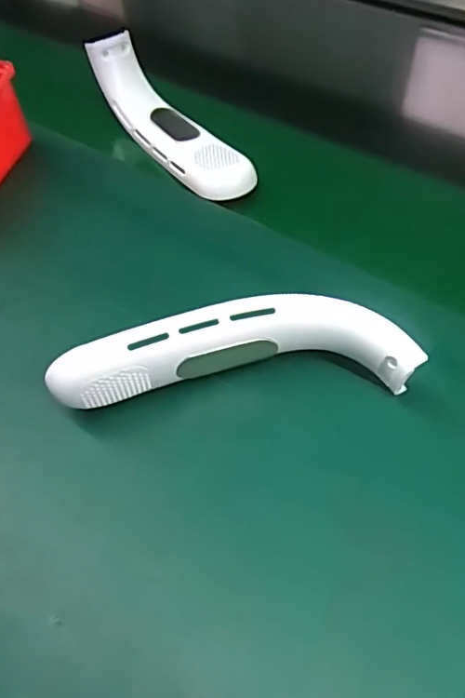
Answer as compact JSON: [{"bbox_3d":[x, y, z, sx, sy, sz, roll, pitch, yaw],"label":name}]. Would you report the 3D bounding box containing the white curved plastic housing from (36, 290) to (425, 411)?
[{"bbox_3d":[0.001,0.007,0.325,0.198,0.061,0.046,-4,54,0],"label":"white curved plastic housing"}]

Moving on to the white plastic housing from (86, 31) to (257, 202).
[{"bbox_3d":[-0.052,-0.190,0.473,0.045,0.056,0.191,-32,58,-19],"label":"white plastic housing"}]

